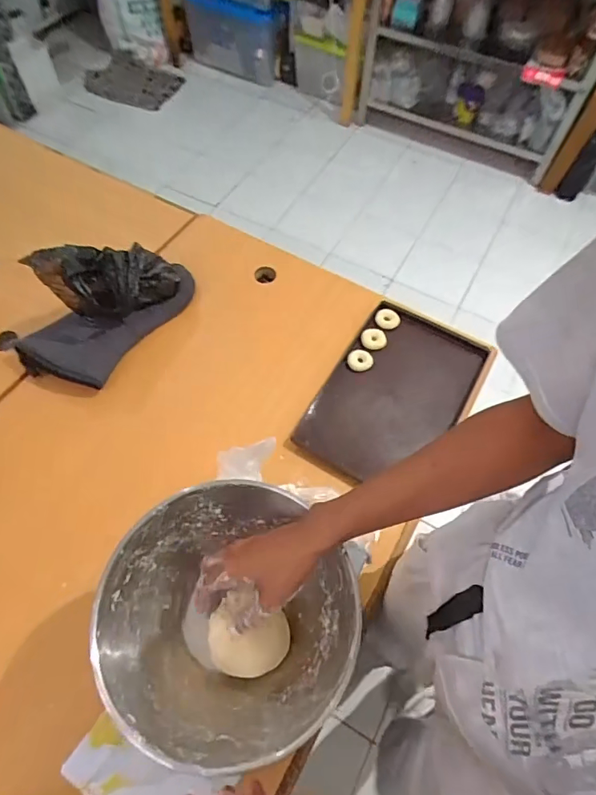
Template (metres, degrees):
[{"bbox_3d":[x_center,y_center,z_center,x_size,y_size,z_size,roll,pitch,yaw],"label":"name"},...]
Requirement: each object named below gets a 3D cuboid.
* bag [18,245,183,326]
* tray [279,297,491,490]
[{"bbox_3d":[-0.319,-0.215,0.825,0.096,0.143,0.213,40,67,19],"label":"bag"},{"bbox_3d":[0.178,0.002,0.887,0.248,0.057,0.378,31,64,15],"label":"tray"}]

